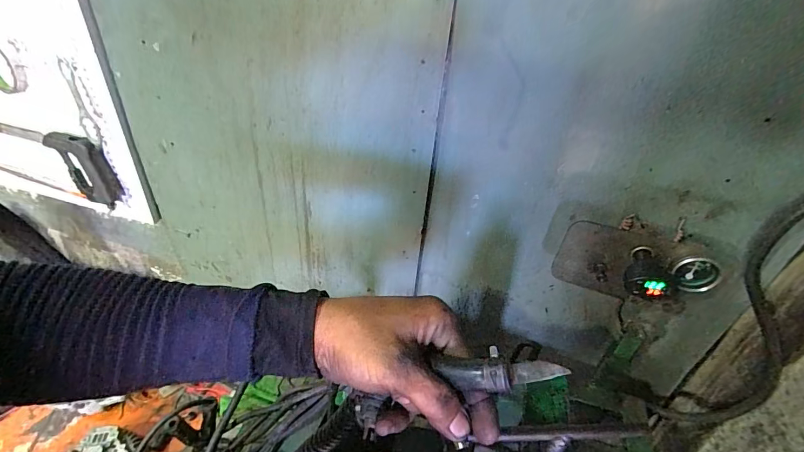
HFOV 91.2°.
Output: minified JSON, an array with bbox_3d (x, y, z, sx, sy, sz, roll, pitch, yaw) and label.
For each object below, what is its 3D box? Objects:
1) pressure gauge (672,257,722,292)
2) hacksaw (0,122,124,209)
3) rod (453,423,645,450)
[{"bbox_3d":[0.365,0.059,0.492,0.055,0.047,0.017,11,37,8],"label":"pressure gauge"},{"bbox_3d":[-0.773,-0.145,0.821,0.374,0.150,0.030,13,37,10],"label":"hacksaw"},{"bbox_3d":[0.101,0.140,0.265,0.131,0.007,0.011,-1,37,-4],"label":"rod"}]

